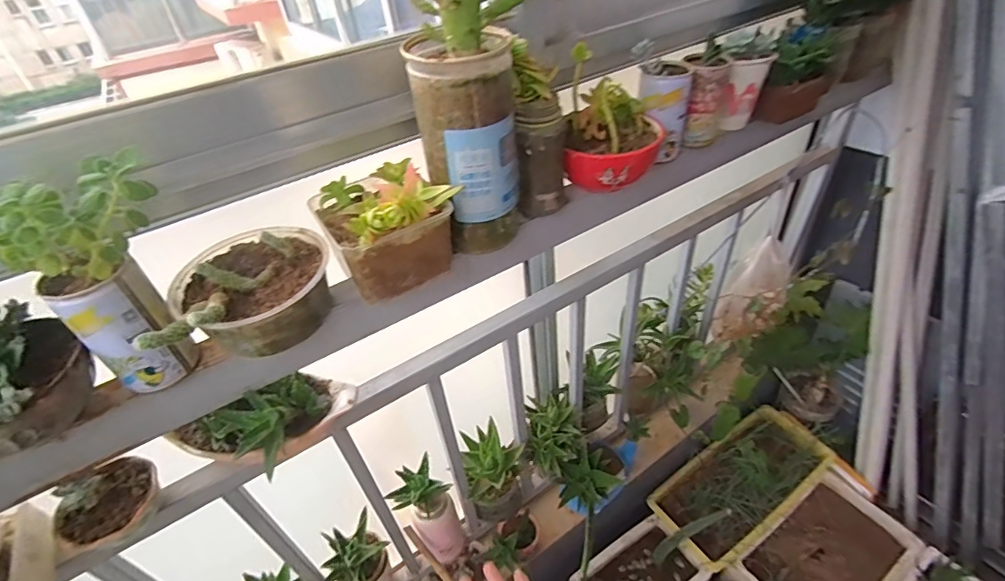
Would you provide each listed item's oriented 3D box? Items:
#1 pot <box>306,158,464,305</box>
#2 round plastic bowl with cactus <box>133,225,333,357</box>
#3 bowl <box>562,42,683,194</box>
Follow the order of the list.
[{"bbox_3d":[-0.114,-0.067,0.498,0.116,0.108,0.129,-27,43,-23],"label":"pot"},{"bbox_3d":[-0.235,0.000,0.463,0.137,0.088,0.175,-21,41,-16],"label":"round plastic bowl with cactus"},{"bbox_3d":[0.145,-0.217,0.596,0.122,0.146,0.131,6,41,15],"label":"bowl"}]

